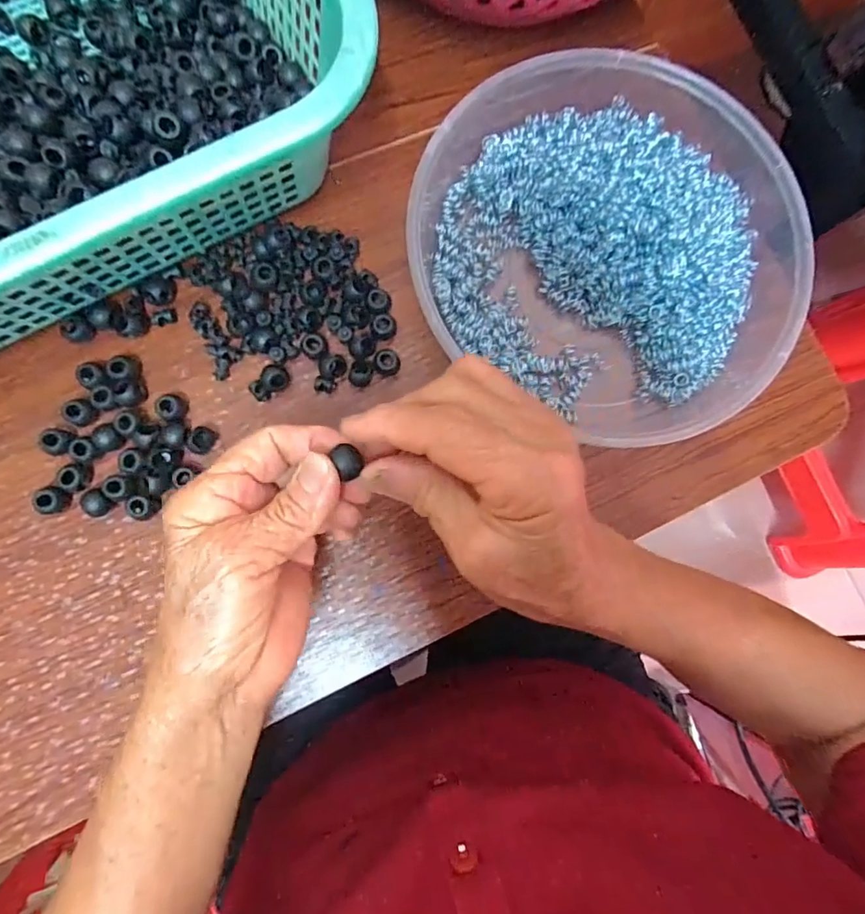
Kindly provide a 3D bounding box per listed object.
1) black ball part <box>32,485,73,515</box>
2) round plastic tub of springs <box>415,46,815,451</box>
[{"bbox_3d":[-0.206,0.024,0.283,0.015,0.015,0.015,5,83,-5],"label":"black ball part"},{"bbox_3d":[0.103,-0.127,0.306,0.219,0.041,0.204,1,83,-5],"label":"round plastic tub of springs"}]

